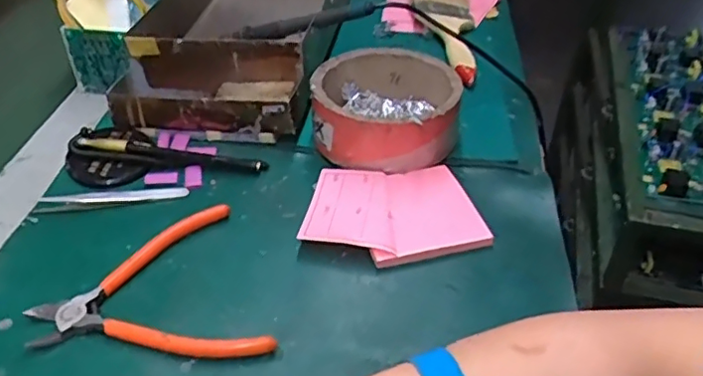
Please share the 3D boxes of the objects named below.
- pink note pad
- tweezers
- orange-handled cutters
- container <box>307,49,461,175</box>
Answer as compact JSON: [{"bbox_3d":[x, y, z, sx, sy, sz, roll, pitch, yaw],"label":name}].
[{"bbox_3d":[0.032,0.018,0.451,0.130,0.017,0.096,2,39,2],"label":"pink note pad"},{"bbox_3d":[-0.183,0.007,0.462,0.108,0.008,0.018,-6,40,-8],"label":"tweezers"},{"bbox_3d":[-0.132,0.071,0.386,0.134,0.015,0.127,-13,41,-16],"label":"orange-handled cutters"},{"bbox_3d":[0.030,-0.072,0.513,0.121,0.049,0.127,-1,39,-2],"label":"container"}]

